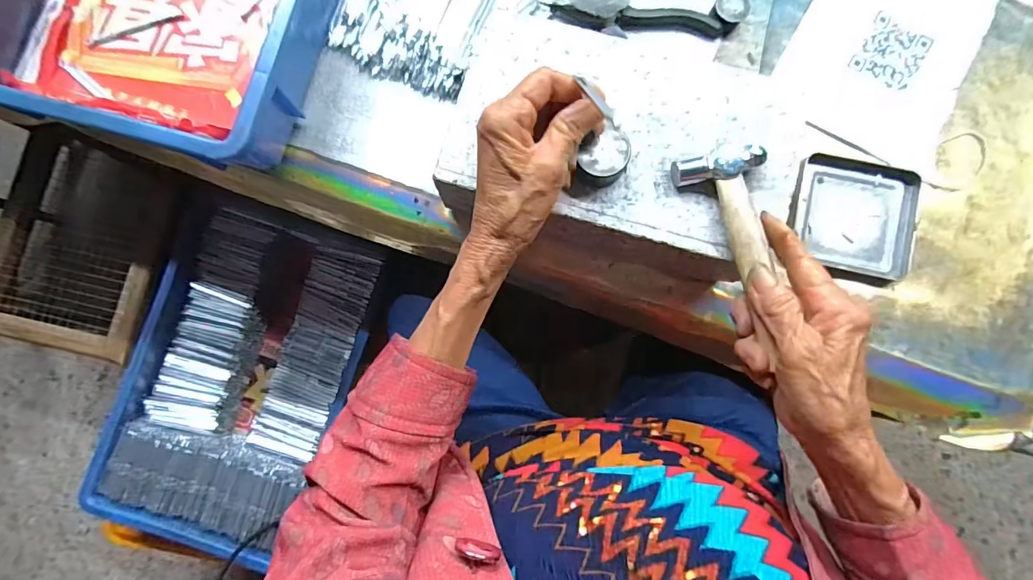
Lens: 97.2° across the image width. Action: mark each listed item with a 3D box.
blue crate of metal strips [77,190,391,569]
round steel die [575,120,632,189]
[{"bbox_3d":[-0.353,0.118,0.611,0.284,0.097,0.425,17,84,4],"label":"blue crate of metal strips"},{"bbox_3d":[0.058,-0.089,0.312,0.035,0.025,0.030,-35,83,-2],"label":"round steel die"}]

